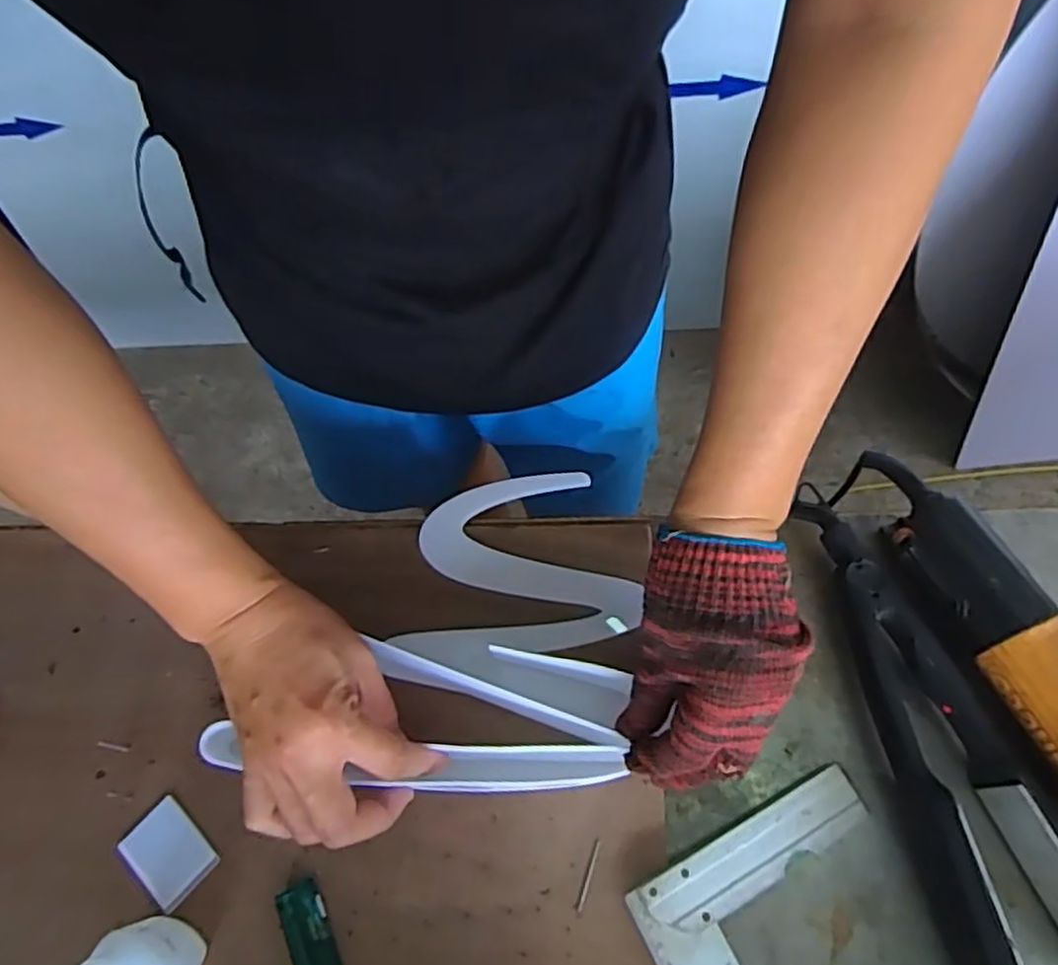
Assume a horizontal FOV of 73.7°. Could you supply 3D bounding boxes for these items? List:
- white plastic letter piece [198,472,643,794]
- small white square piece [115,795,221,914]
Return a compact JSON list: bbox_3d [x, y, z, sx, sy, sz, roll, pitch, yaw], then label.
[{"bbox_3d":[-0.057,0.084,0.463,0.245,0.041,0.214,4,65,5],"label":"white plastic letter piece"},{"bbox_3d":[-0.219,0.224,0.428,0.055,0.005,0.038,38,71,22],"label":"small white square piece"}]

